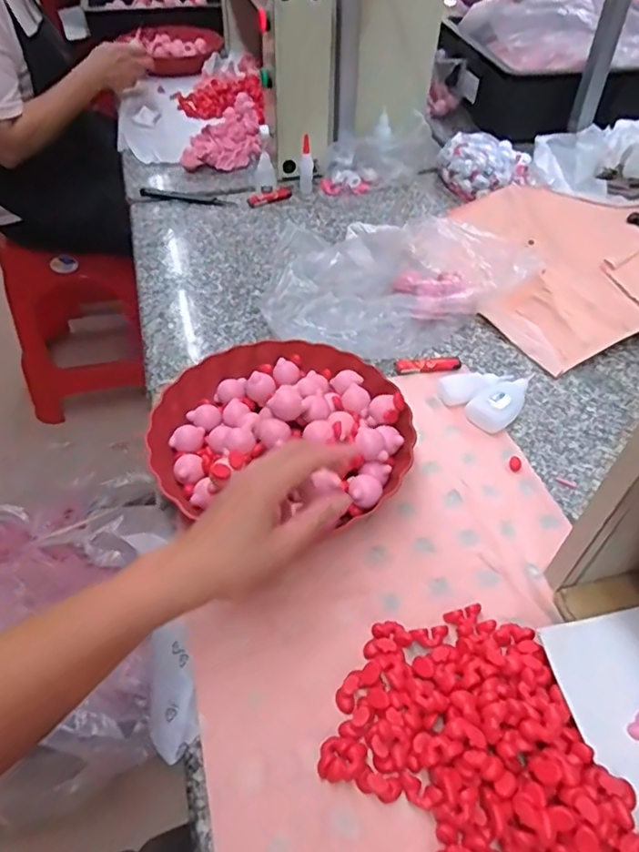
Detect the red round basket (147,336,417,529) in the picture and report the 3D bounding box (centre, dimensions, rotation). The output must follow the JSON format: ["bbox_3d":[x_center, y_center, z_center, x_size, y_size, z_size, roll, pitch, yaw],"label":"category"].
[{"bbox_3d":[-0.036,0.012,0.557,0.232,0.079,0.234,-3,52,3],"label":"red round basket"}]

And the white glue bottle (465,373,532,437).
[{"bbox_3d":[0.208,-0.029,0.616,0.110,0.027,0.044,-28,54,-24],"label":"white glue bottle"}]

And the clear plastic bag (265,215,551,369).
[{"bbox_3d":[0.090,-0.190,0.714,0.314,0.088,0.189,-17,50,-16],"label":"clear plastic bag"}]

